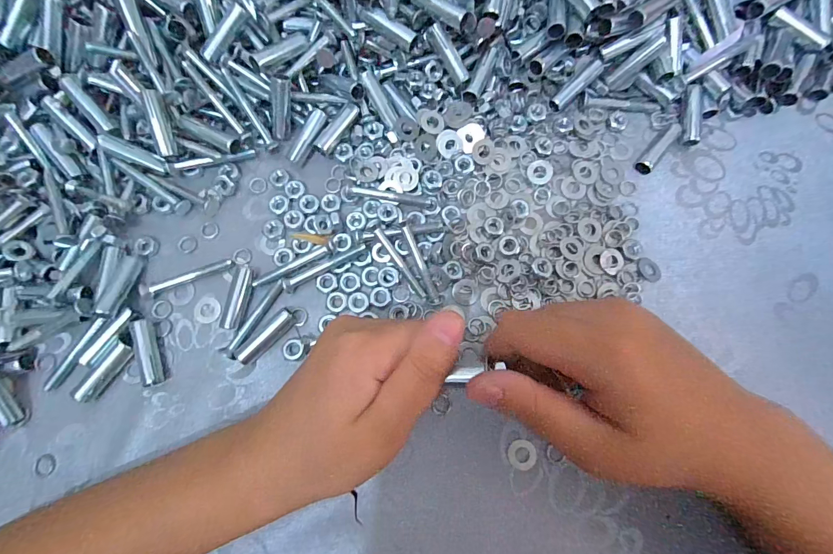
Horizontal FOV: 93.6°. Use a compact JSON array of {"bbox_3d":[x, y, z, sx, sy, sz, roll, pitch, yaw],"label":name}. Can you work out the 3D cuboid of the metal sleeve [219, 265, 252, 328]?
[{"bbox_3d":[-0.111,0.012,0.243,0.012,0.008,0.041,10,78,3],"label":"metal sleeve"}]

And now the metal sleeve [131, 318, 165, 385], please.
[{"bbox_3d":[-0.161,0.044,0.235,0.010,0.008,0.040,-21,78,-4],"label":"metal sleeve"}]

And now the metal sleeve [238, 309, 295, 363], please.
[{"bbox_3d":[-0.091,0.035,0.237,0.010,0.009,0.040,43,82,9],"label":"metal sleeve"}]

